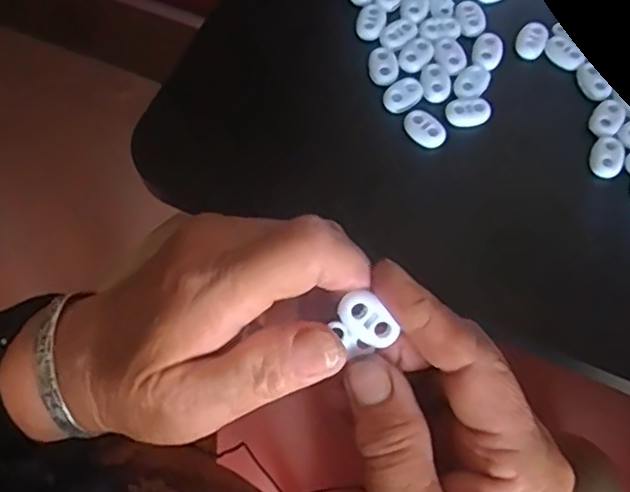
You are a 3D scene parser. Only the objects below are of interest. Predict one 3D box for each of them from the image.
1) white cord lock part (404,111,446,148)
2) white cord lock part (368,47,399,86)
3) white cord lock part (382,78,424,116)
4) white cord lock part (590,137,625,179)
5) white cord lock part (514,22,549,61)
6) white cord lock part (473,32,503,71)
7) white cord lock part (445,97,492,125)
[{"bbox_3d":[0.055,-0.059,0.322,0.014,0.006,0.022,-40,74,-17],"label":"white cord lock part"},{"bbox_3d":[0.036,-0.095,0.336,0.015,0.004,0.022,0,67,-1],"label":"white cord lock part"},{"bbox_3d":[0.045,-0.078,0.329,0.023,0.004,0.016,-39,73,-16],"label":"white cord lock part"},{"bbox_3d":[0.145,-0.044,0.317,0.016,0.004,0.021,26,69,9],"label":"white cord lock part"},{"bbox_3d":[0.117,-0.111,0.345,0.015,0.007,0.019,32,70,12],"label":"white cord lock part"},{"bbox_3d":[0.093,-0.104,0.340,0.015,0.004,0.023,14,67,4],"label":"white cord lock part"},{"bbox_3d":[0.078,-0.069,0.327,0.022,0.005,0.014,-2,67,-3],"label":"white cord lock part"}]

